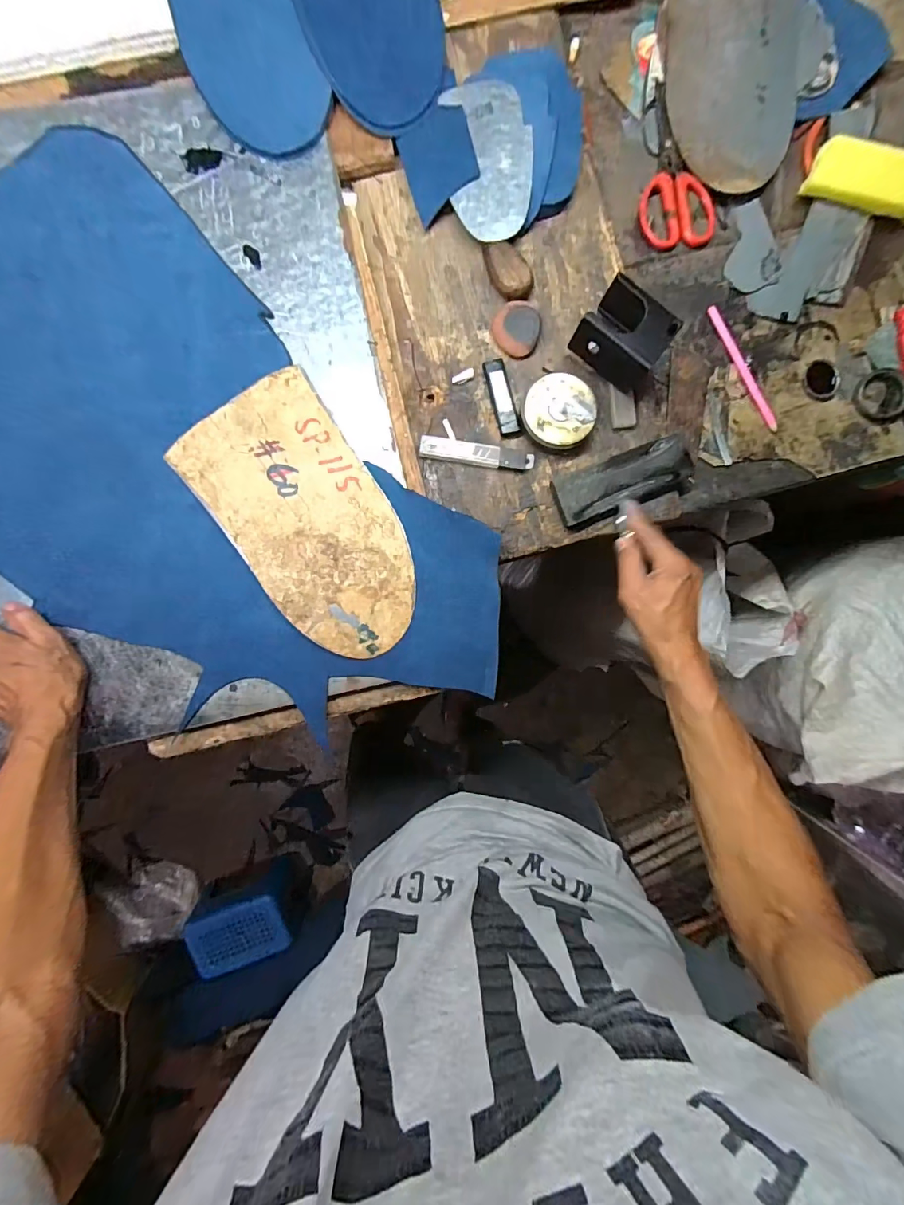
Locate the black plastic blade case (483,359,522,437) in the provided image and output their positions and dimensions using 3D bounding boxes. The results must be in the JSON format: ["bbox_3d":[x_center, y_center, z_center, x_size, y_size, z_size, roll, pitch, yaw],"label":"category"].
[{"bbox_3d":[0.053,-0.215,0.482,0.023,0.009,0.078,-14,93,-3],"label":"black plastic blade case"}]

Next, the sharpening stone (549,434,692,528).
[{"bbox_3d":[0.182,-0.126,0.484,0.151,0.021,0.057,-23,93,-2],"label":"sharpening stone"}]

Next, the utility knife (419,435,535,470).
[{"bbox_3d":[0.026,-0.157,0.483,0.118,0.009,0.024,8,92,-3],"label":"utility knife"}]

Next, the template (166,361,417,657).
[{"bbox_3d":[-0.134,-0.081,0.441,0.144,0.006,0.275,-39,87,-4],"label":"template"}]

